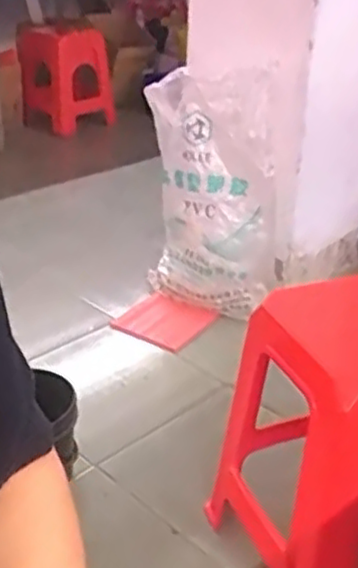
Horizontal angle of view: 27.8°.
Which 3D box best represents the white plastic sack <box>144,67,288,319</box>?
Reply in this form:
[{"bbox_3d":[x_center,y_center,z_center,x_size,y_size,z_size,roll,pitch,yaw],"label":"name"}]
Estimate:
[{"bbox_3d":[0.096,-0.233,1.860,0.179,0.590,0.353,-18,25,-42],"label":"white plastic sack"}]

